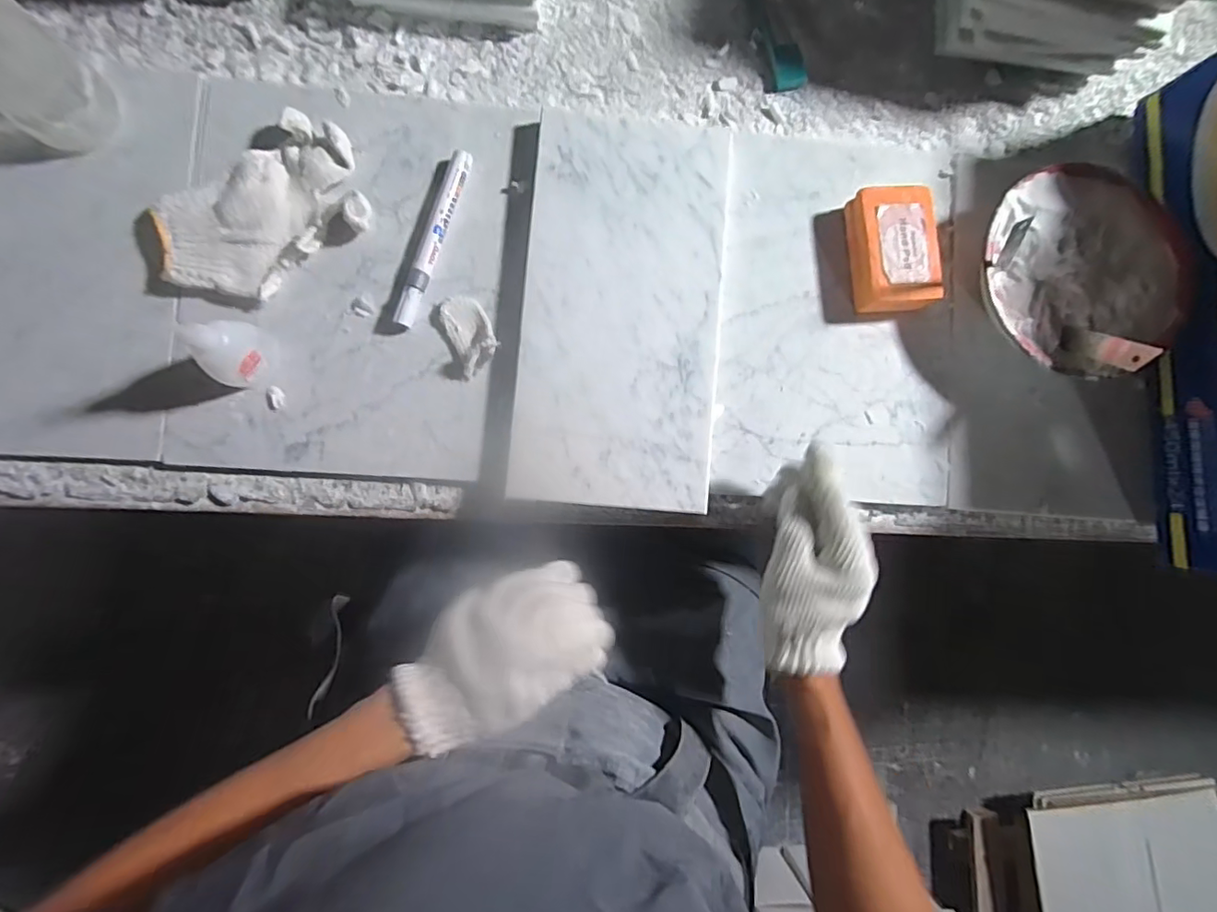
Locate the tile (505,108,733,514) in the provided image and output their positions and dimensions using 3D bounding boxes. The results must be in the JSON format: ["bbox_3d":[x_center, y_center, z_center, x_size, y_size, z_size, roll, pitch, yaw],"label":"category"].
[{"bbox_3d":[0.012,-0.113,0.428,0.150,0.006,0.301,5,85,-5],"label":"tile"}]

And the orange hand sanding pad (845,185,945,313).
[{"bbox_3d":[0.231,-0.165,0.453,0.060,0.035,0.095,-5,84,-6],"label":"orange hand sanding pad"}]

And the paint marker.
[{"bbox_3d":[-0.134,-0.168,0.432,0.014,0.018,0.144,18,82,-3],"label":"paint marker"}]

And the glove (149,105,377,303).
[{"bbox_3d":[-0.257,-0.182,0.419,0.153,0.033,0.096,-33,87,-8],"label":"glove"}]

